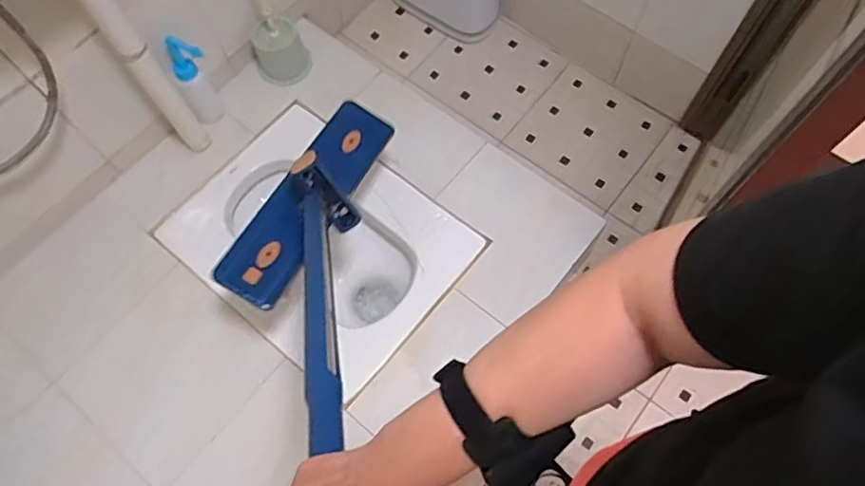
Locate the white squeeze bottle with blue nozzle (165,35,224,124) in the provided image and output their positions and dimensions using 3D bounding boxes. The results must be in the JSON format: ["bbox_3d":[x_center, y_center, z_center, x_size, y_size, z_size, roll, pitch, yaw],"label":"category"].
[{"bbox_3d":[-0.479,-0.330,1.220,0.070,0.204,0.055,-31,69,-12],"label":"white squeeze bottle with blue nozzle"}]

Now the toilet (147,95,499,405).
[{"bbox_3d":[-0.225,0.009,1.272,0.537,0.173,0.402,37,72,15],"label":"toilet"}]

